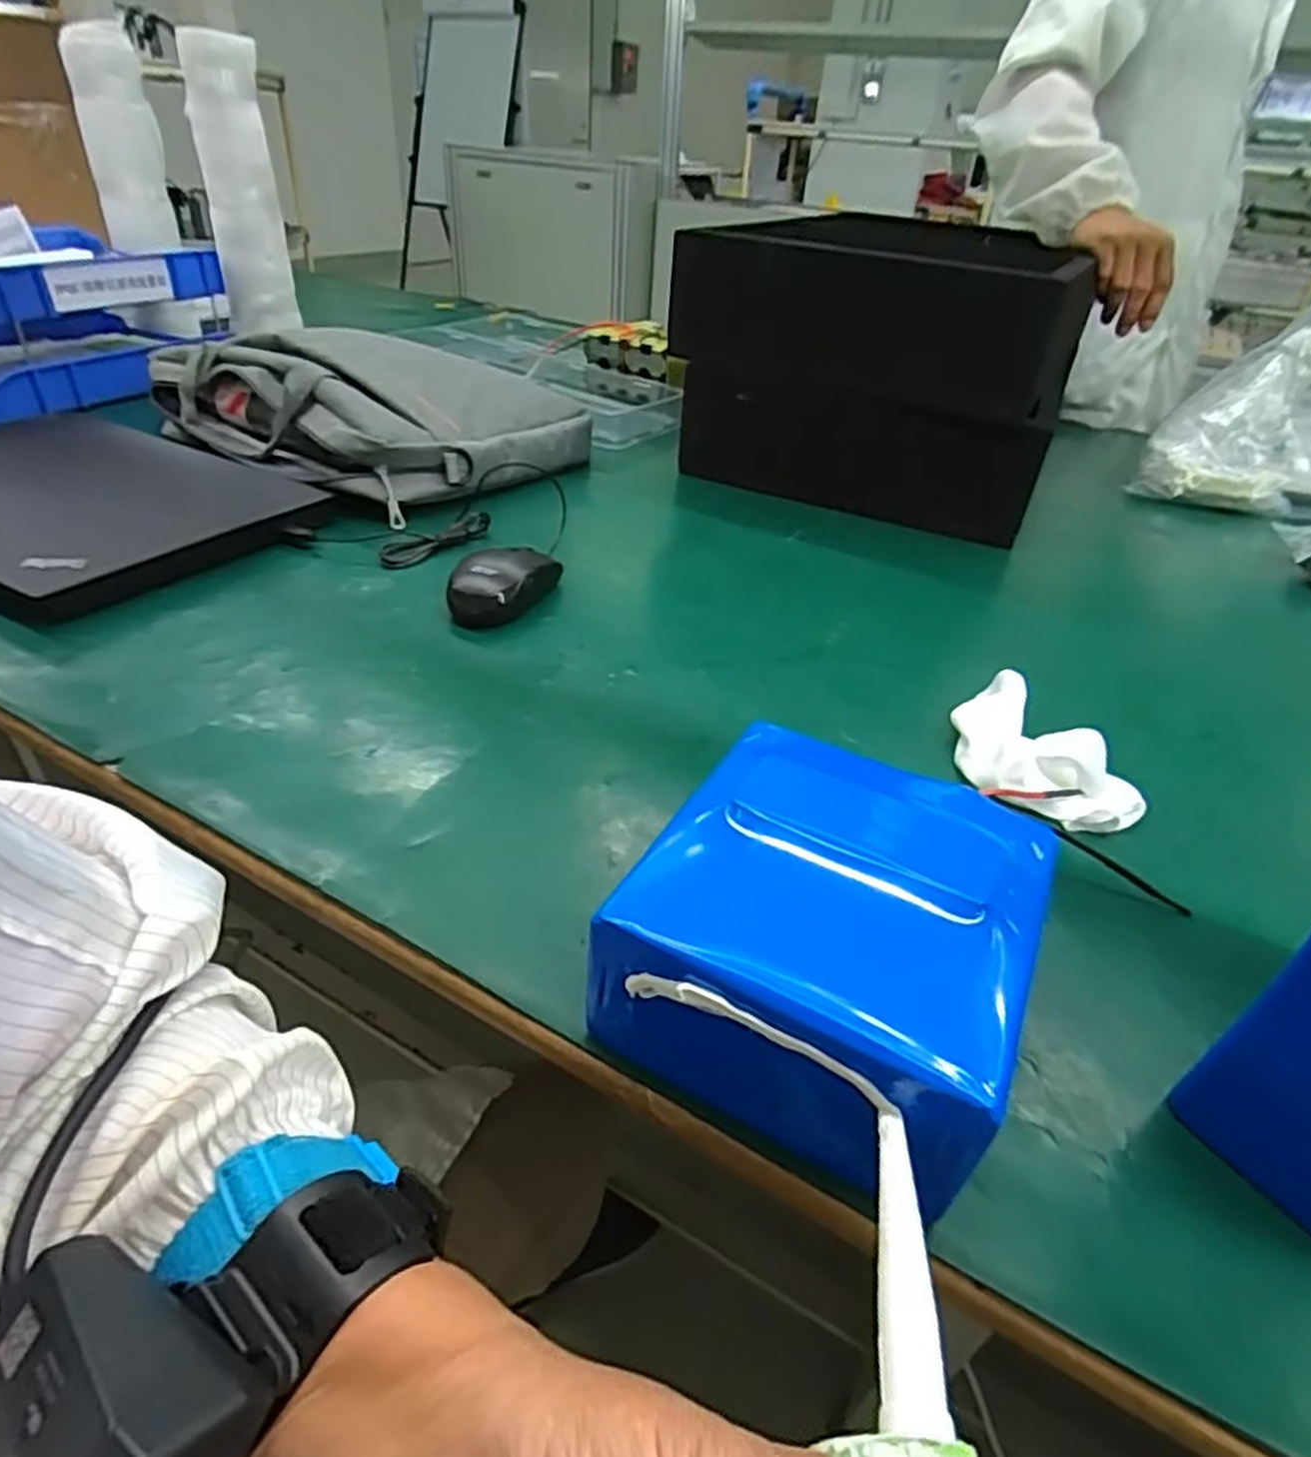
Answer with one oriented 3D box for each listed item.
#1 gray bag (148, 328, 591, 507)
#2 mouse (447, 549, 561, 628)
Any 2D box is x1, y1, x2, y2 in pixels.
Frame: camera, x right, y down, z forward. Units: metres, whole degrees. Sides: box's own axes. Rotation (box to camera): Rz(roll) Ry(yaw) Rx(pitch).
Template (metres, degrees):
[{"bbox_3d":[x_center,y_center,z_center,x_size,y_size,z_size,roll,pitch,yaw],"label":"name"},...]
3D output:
[{"bbox_3d":[-0.300,-0.342,0.843,0.372,0.098,0.297,25,41,23],"label":"gray bag"},{"bbox_3d":[-0.114,-0.113,0.619,0.055,0.033,0.106,23,41,21],"label":"mouse"}]

